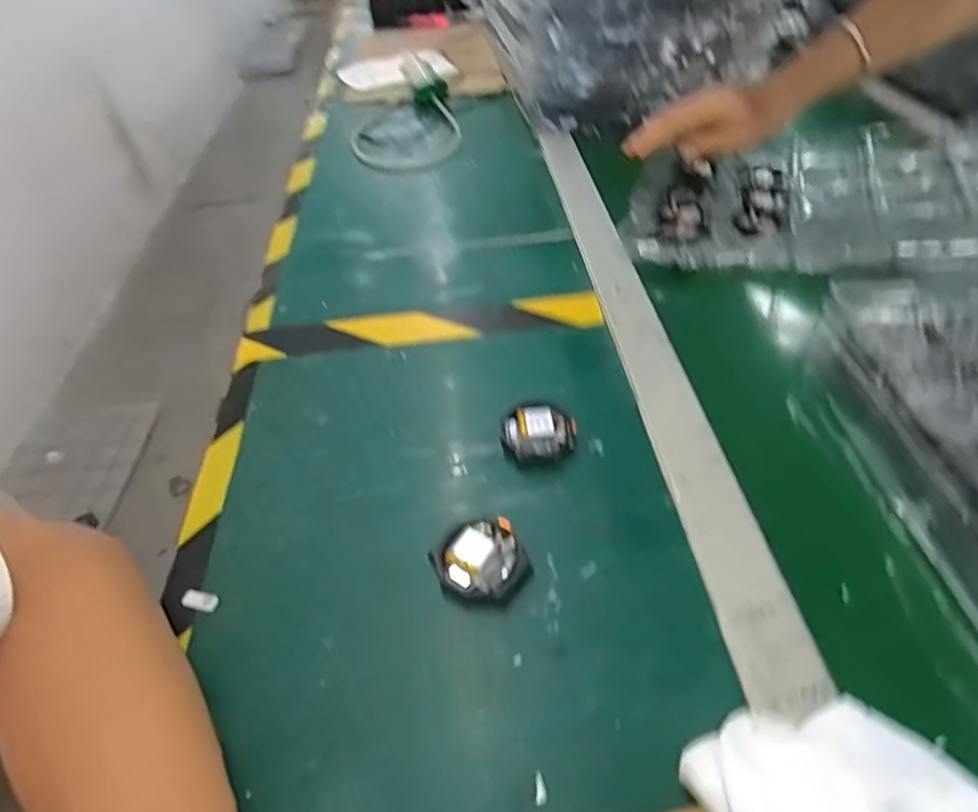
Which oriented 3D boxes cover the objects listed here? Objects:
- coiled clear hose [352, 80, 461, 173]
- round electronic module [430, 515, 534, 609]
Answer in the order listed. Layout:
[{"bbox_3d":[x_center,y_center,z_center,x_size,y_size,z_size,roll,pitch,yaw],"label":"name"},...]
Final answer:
[{"bbox_3d":[-0.111,-0.368,0.805,0.136,0.030,0.217,-10,44,-4],"label":"coiled clear hose"},{"bbox_3d":[-0.004,0.088,0.344,0.048,0.012,0.047,-2,44,2],"label":"round electronic module"}]

